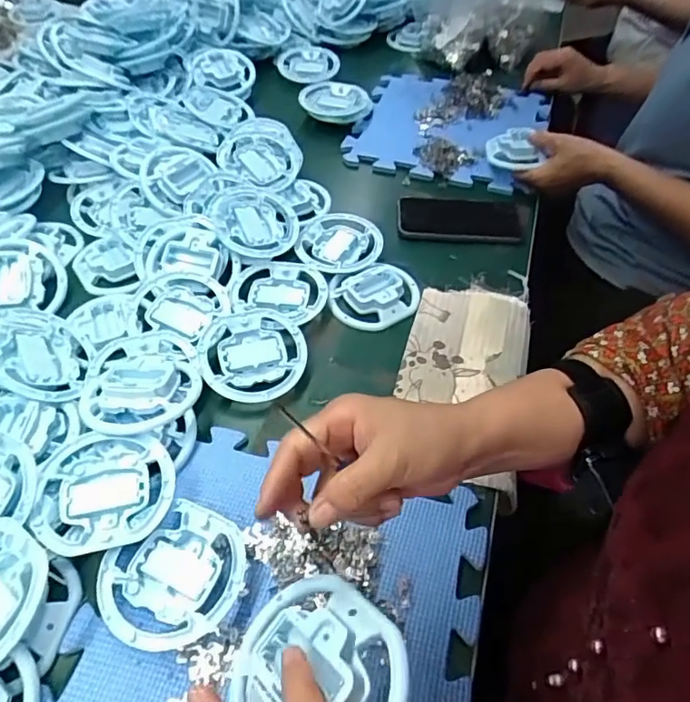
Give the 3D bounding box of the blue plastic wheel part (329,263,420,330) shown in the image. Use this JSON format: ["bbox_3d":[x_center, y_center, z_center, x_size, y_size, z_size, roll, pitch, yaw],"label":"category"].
[{"bbox_3d":[0.036,-0.063,0.610,0.100,0.023,0.081,-21,55,-17],"label":"blue plastic wheel part"}]

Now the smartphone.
[{"bbox_3d":[0.153,-0.173,0.705,0.167,0.014,0.086,4,52,2],"label":"smartphone"}]

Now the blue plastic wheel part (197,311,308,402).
[{"bbox_3d":[-0.091,0.003,0.540,0.102,0.019,0.098,4,52,2],"label":"blue plastic wheel part"}]

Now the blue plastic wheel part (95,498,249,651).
[{"bbox_3d":[-0.124,0.170,0.403,0.107,0.025,0.092,-36,61,-26],"label":"blue plastic wheel part"}]

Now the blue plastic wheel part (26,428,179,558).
[{"bbox_3d":[-0.190,0.111,0.430,0.102,0.022,0.095,-8,52,-8],"label":"blue plastic wheel part"}]

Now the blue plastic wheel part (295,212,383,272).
[{"bbox_3d":[-0.007,-0.133,0.655,0.099,0.014,0.108,1,52,-1],"label":"blue plastic wheel part"}]

